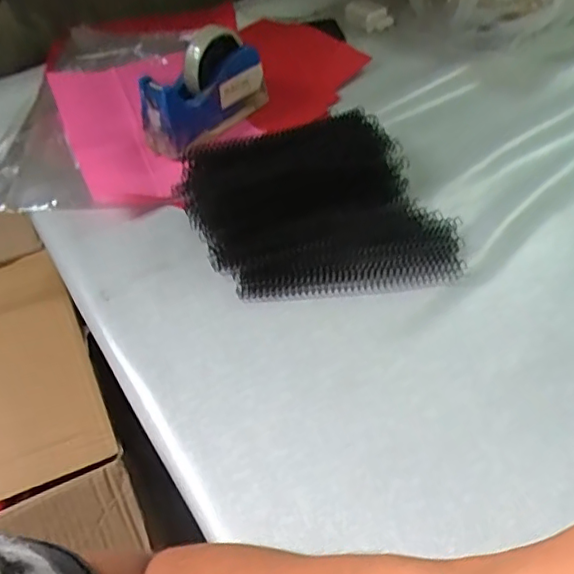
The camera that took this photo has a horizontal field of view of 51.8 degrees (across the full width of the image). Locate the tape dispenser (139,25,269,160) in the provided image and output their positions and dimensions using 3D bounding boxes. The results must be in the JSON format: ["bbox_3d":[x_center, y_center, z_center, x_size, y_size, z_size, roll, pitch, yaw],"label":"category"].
[{"bbox_3d":[-0.105,-0.241,0.706,0.069,0.100,0.160,29,57,28],"label":"tape dispenser"}]

